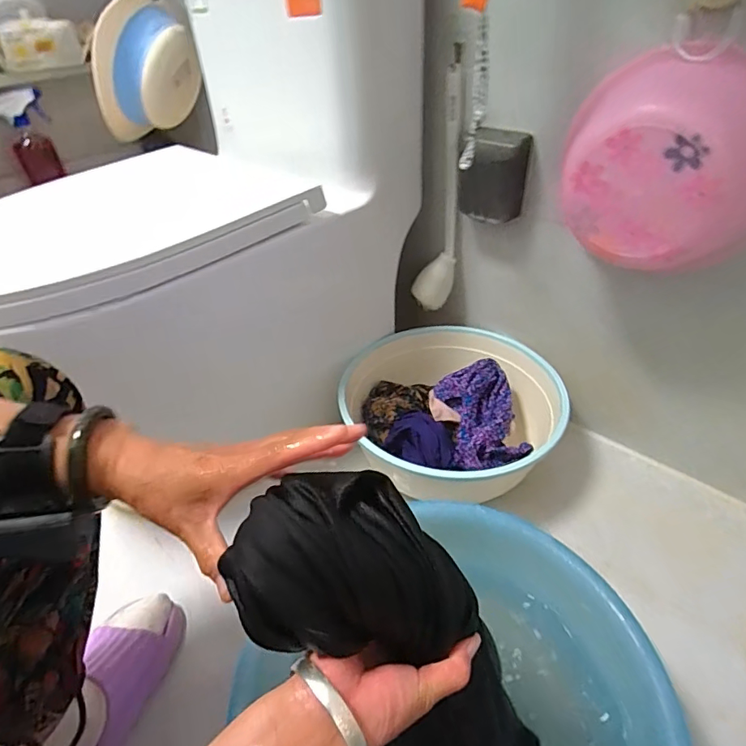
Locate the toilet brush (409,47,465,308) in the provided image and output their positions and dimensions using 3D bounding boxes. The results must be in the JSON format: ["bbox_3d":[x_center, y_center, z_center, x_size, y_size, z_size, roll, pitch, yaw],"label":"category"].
[{"bbox_3d":[0.101,-0.284,0.784,0.075,0.384,0.049,1,40,7],"label":"toilet brush"}]

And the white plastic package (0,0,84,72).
[{"bbox_3d":[-0.636,-0.632,0.890,0.153,0.107,0.054,-29,45,-26],"label":"white plastic package"}]

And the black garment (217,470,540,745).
[{"bbox_3d":[0.025,0.229,0.331,0.125,0.353,0.068,-29,17,-26],"label":"black garment"}]

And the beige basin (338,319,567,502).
[{"bbox_3d":[0.136,0.066,0.812,0.347,0.111,0.354,-22,42,-20],"label":"beige basin"}]

